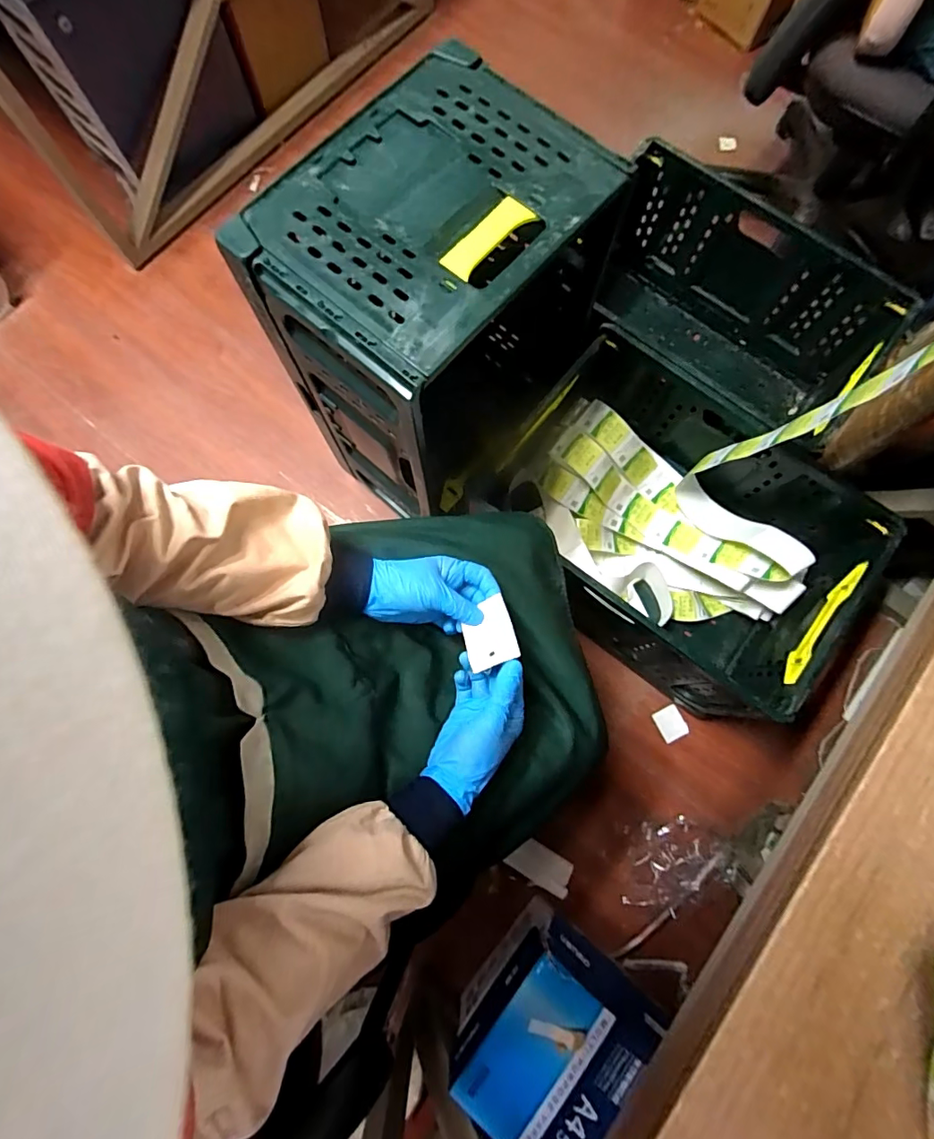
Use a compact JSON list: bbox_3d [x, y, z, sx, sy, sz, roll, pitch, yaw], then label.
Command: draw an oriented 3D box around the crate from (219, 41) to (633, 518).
[{"bbox_3d":[-0.030,-0.354,0.848,0.300,0.591,0.429,42,80,8],"label":"crate"}]

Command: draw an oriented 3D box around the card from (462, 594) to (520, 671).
[{"bbox_3d":[0.021,0.065,0.494,0.050,0.004,0.066,-23,54,9],"label":"card"}]

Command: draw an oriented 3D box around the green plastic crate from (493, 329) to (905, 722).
[{"bbox_3d":[0.351,-0.067,0.938,0.610,0.292,0.407,38,80,8],"label":"green plastic crate"}]

